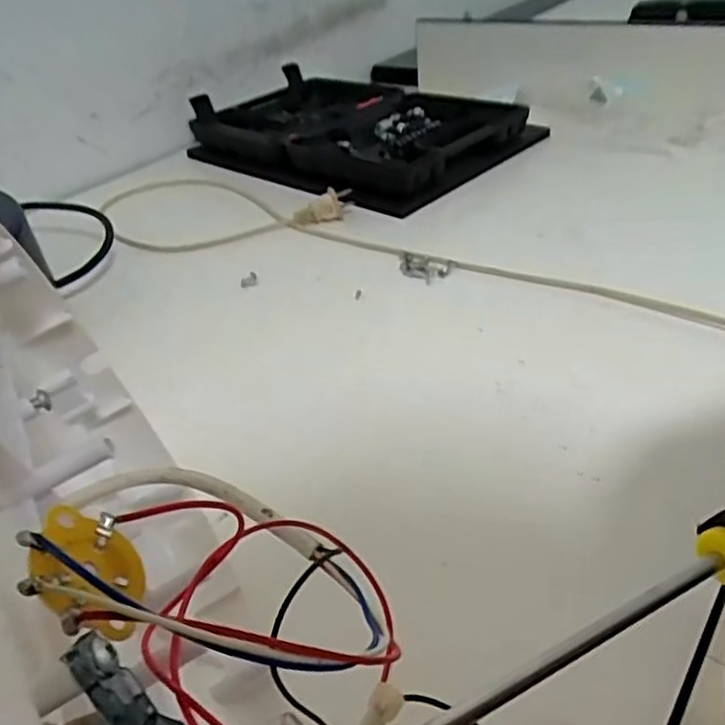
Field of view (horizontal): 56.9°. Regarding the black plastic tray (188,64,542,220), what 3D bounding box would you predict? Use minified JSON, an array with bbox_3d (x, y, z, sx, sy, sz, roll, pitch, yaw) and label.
[{"bbox_3d":[-0.015,-0.274,0.780,0.260,0.046,0.368,-33,43,-32],"label":"black plastic tray"}]

